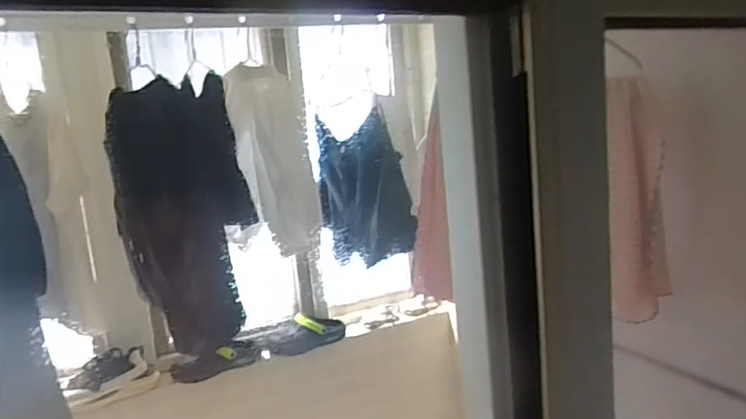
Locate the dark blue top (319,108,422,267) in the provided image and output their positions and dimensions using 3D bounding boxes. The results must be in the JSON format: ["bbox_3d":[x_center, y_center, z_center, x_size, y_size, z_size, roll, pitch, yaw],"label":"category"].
[{"bbox_3d":[-0.034,-0.057,1.392,0.035,0.380,0.345,-10,-4,-40],"label":"dark blue top"}]

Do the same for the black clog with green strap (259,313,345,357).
[{"bbox_3d":[-0.234,0.421,1.811,0.277,0.110,0.097,-5,9,-4],"label":"black clog with green strap"}]

